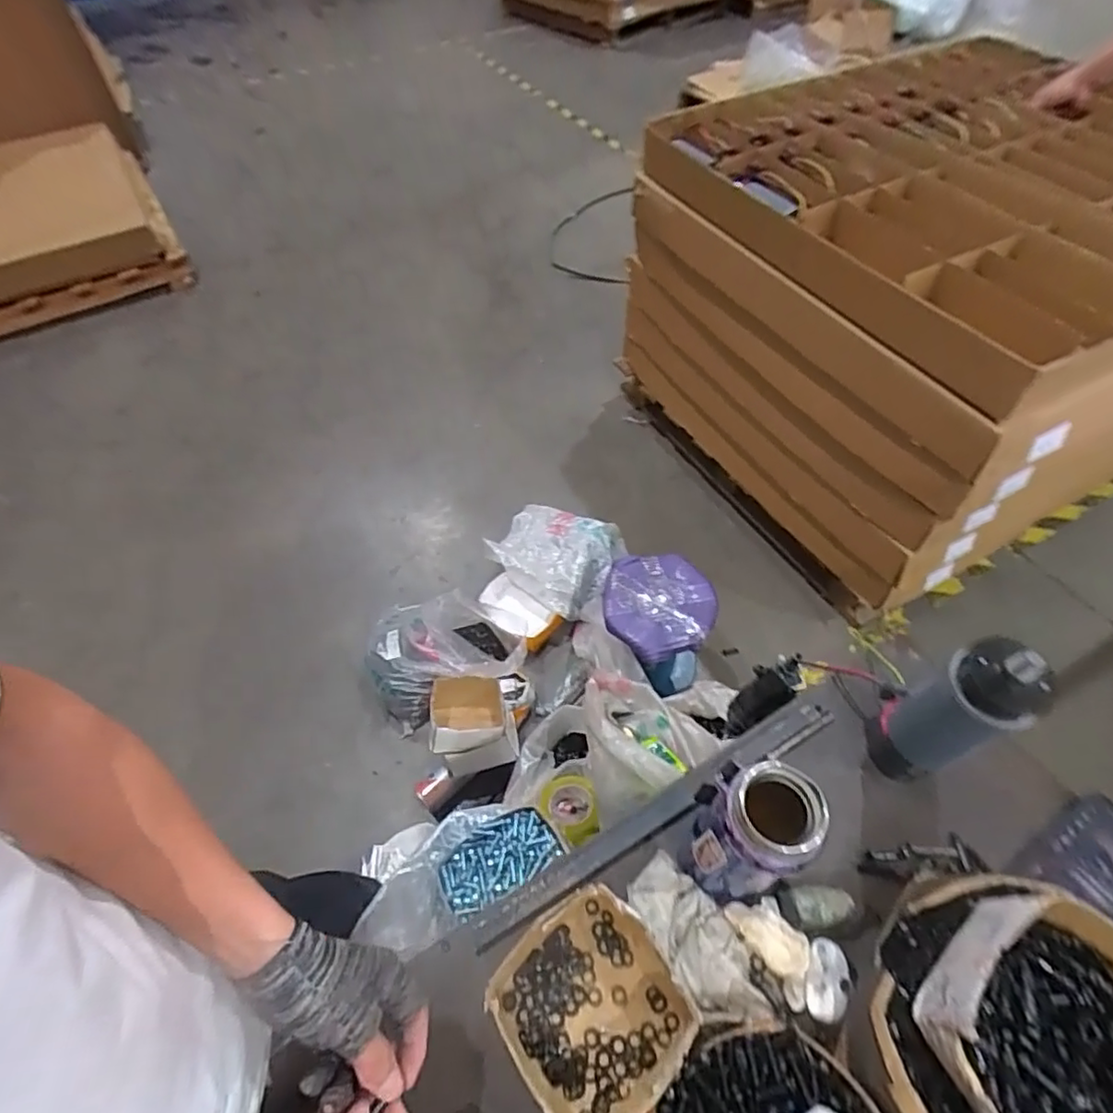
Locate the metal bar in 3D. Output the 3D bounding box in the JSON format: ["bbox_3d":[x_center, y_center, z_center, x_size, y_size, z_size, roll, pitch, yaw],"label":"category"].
[{"bbox_3d":[0.113,0.265,0.641,0.436,0.025,0.038,-27,59,-16],"label":"metal bar"}]

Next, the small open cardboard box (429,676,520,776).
[{"bbox_3d":[-0.172,0.331,1.240,0.163,0.146,0.178,-11,56,-6],"label":"small open cardboard box"}]

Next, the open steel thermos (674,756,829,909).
[{"bbox_3d":[0.155,0.241,0.527,0.078,0.215,0.080,-3,56,0],"label":"open steel thermos"}]

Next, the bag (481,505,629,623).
[{"bbox_3d":[0.005,-0.022,1.530,0.300,0.087,0.282,27,61,19],"label":"bag"}]

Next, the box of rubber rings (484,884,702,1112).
[{"bbox_3d":[0.029,0.384,0.523,0.145,0.077,0.147,-32,61,-19],"label":"box of rubber rings"}]

